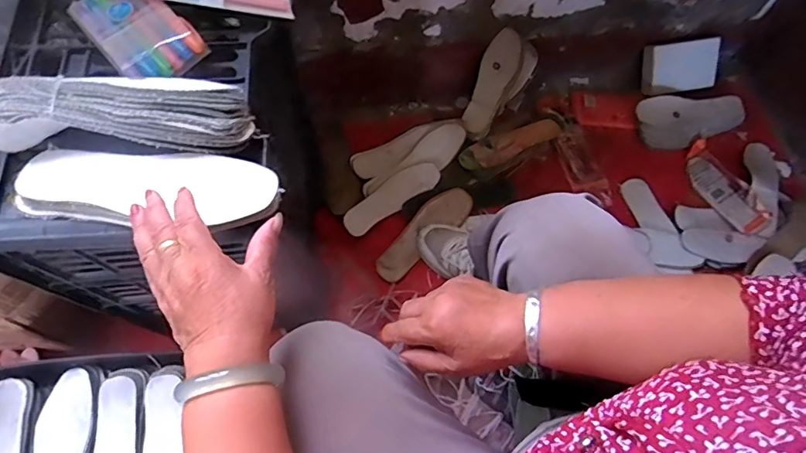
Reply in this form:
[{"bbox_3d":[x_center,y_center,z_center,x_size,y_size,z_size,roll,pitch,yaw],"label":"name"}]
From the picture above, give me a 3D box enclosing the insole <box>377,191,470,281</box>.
[{"bbox_3d":[0.041,0.009,0.924,0.229,0.016,0.071,-41,74,-16],"label":"insole"}]

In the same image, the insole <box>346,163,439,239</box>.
[{"bbox_3d":[-0.021,-0.058,0.931,0.208,0.011,0.058,-35,99,-12],"label":"insole"}]

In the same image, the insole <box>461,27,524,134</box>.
[{"bbox_3d":[0.180,-0.291,0.969,0.066,0.214,0.042,29,40,10],"label":"insole"}]

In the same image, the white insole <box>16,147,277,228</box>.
[{"bbox_3d":[-0.223,-0.039,0.425,0.225,0.008,0.063,4,67,2],"label":"white insole"}]

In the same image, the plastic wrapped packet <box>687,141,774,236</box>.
[{"bbox_3d":[0.639,-0.082,0.963,0.080,0.019,0.204,-20,69,-10],"label":"plastic wrapped packet"}]

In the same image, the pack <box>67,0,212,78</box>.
[{"bbox_3d":[-0.278,-0.207,0.503,0.082,0.019,0.137,-41,74,-16],"label":"pack"}]

